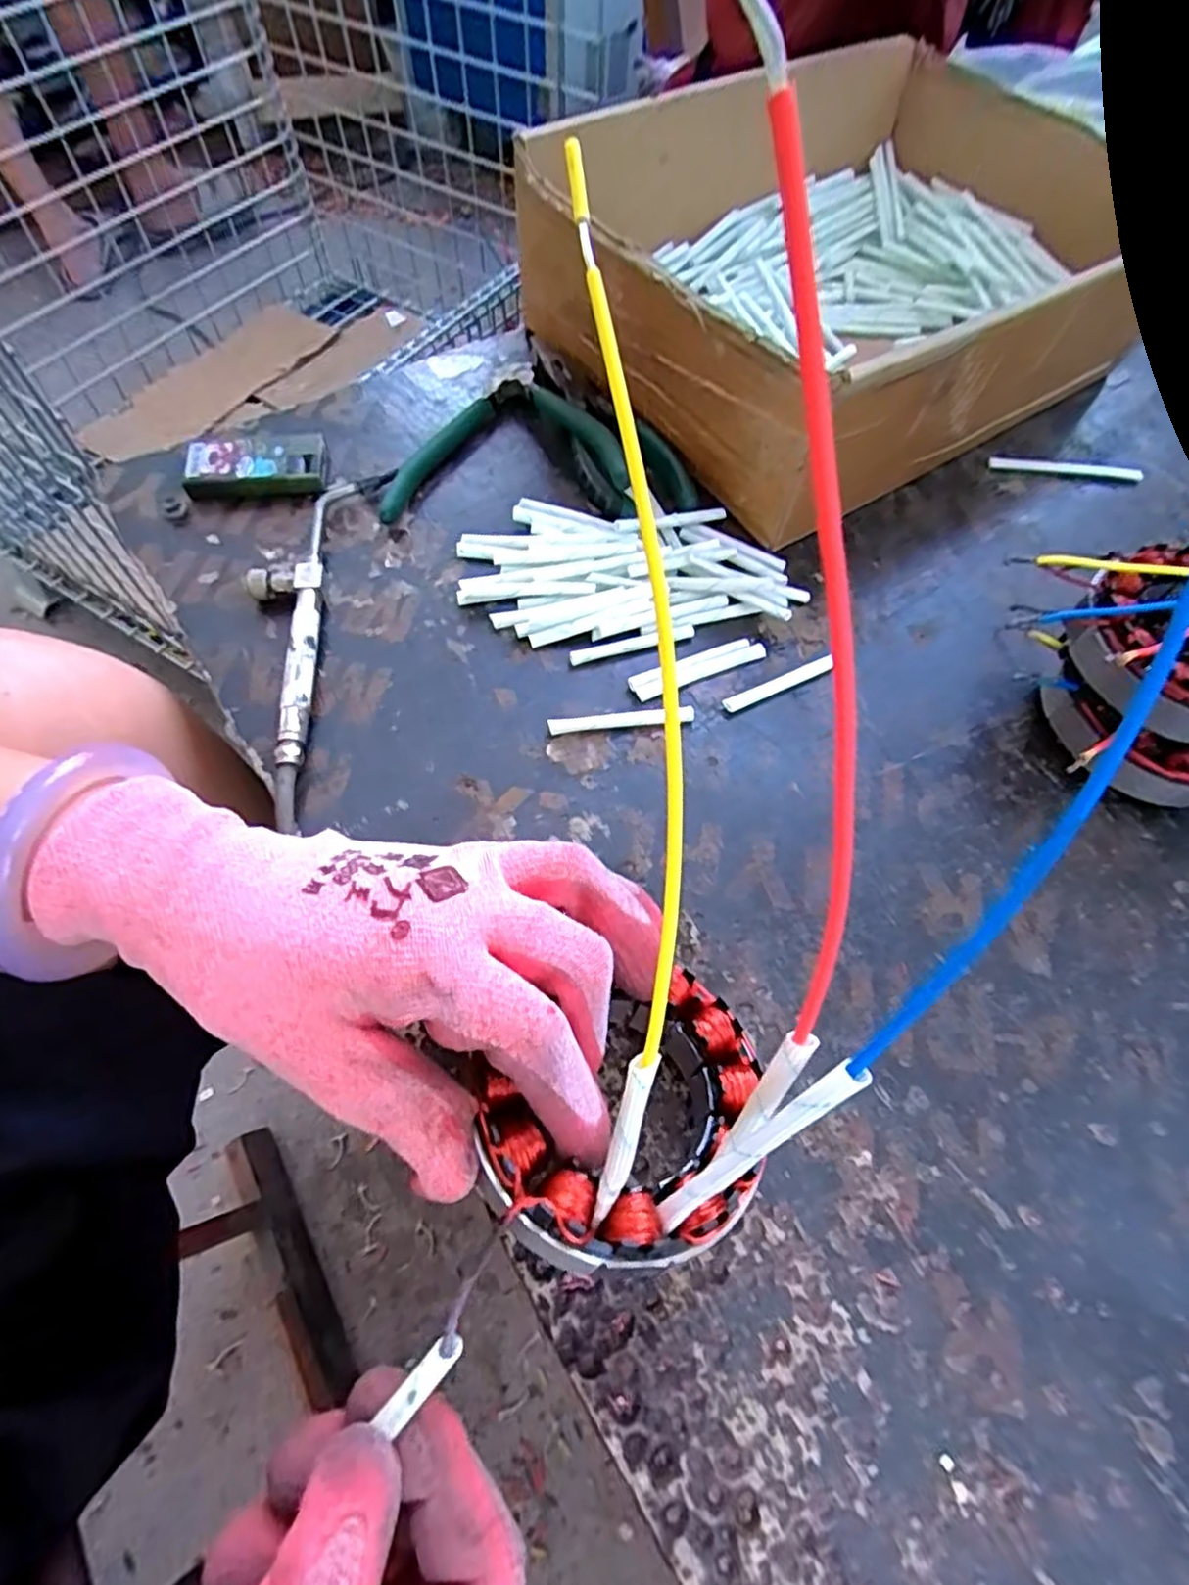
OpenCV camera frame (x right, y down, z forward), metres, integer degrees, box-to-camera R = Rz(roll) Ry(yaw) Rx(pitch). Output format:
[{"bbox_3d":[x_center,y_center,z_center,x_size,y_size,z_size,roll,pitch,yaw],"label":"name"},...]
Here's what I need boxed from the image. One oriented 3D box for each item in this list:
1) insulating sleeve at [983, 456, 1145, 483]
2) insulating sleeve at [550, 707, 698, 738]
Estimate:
[{"bbox_3d":[0.276,-0.189,0.399,0.092,0.007,0.008,3,63,-2],"label":"insulating sleeve"},{"bbox_3d":[0.012,-0.032,0.299,0.065,0.006,0.008,-7,63,-7],"label":"insulating sleeve"}]

